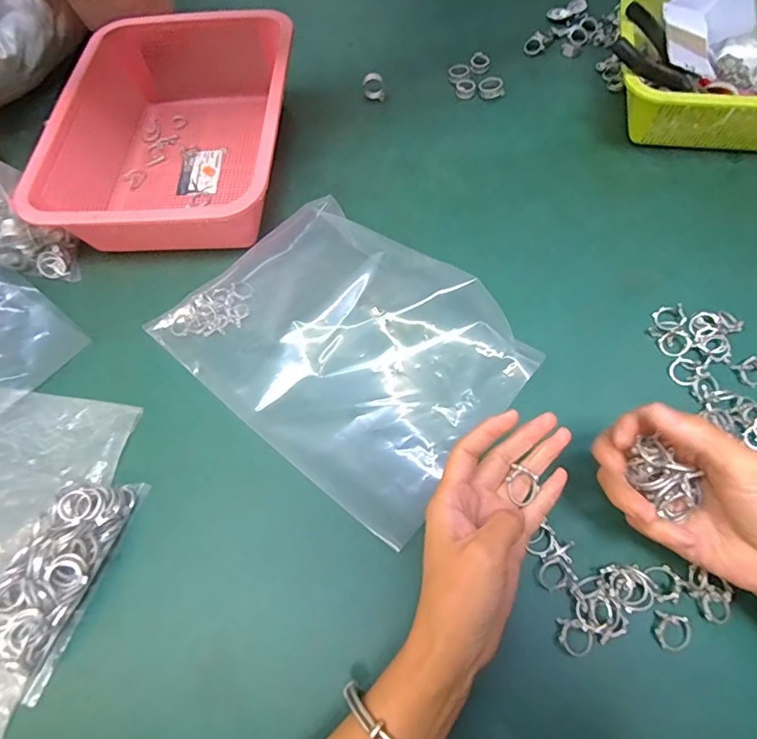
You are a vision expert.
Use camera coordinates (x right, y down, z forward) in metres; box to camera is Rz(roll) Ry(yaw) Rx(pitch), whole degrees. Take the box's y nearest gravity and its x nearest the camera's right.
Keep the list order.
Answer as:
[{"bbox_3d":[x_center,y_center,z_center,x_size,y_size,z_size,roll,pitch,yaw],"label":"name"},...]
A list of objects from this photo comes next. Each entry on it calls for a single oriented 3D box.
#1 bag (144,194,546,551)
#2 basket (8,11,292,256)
[{"bbox_3d":[-0.031,-0.029,0.403,0.285,0.045,0.203,36,70,20],"label":"bag"},{"bbox_3d":[-0.204,-0.258,0.517,0.219,0.076,0.327,1,63,5],"label":"basket"}]

